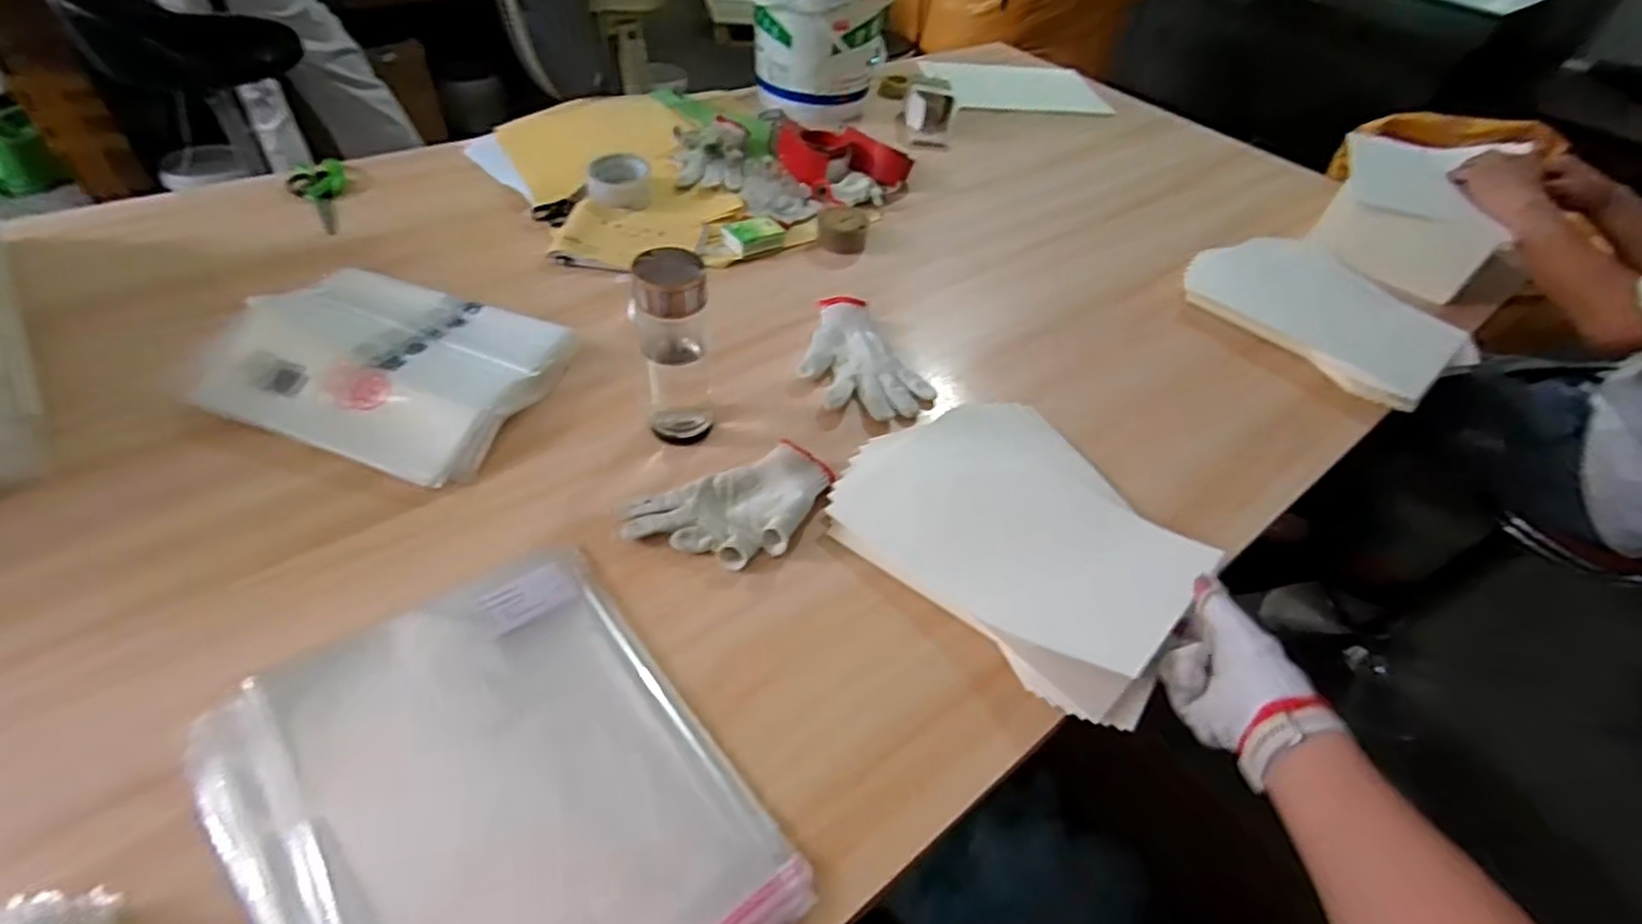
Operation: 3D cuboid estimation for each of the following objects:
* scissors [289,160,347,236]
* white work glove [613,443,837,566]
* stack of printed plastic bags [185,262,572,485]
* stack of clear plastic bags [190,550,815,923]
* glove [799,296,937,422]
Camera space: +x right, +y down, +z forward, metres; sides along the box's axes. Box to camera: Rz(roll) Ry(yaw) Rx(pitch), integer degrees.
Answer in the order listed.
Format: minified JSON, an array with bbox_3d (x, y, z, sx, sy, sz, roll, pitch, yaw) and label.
[{"bbox_3d":[-0.683,-0.367,0.961,0.072,0.021,0.187,-21,53,-25],"label":"scissors"},{"bbox_3d":[-0.075,0.044,0.644,0.189,0.023,0.101,-19,52,-24],"label":"white work glove"},{"bbox_3d":[-0.449,-0.103,0.726,0.318,0.036,0.223,17,47,9],"label":"stack of printed plastic bags"},{"bbox_3d":[-0.207,0.225,0.458,0.264,0.030,0.347,-33,59,-30],"label":"stack of clear plastic bags"},{"bbox_3d":[0.038,-0.117,0.806,0.126,0.029,0.183,-21,53,-25],"label":"glove"}]

